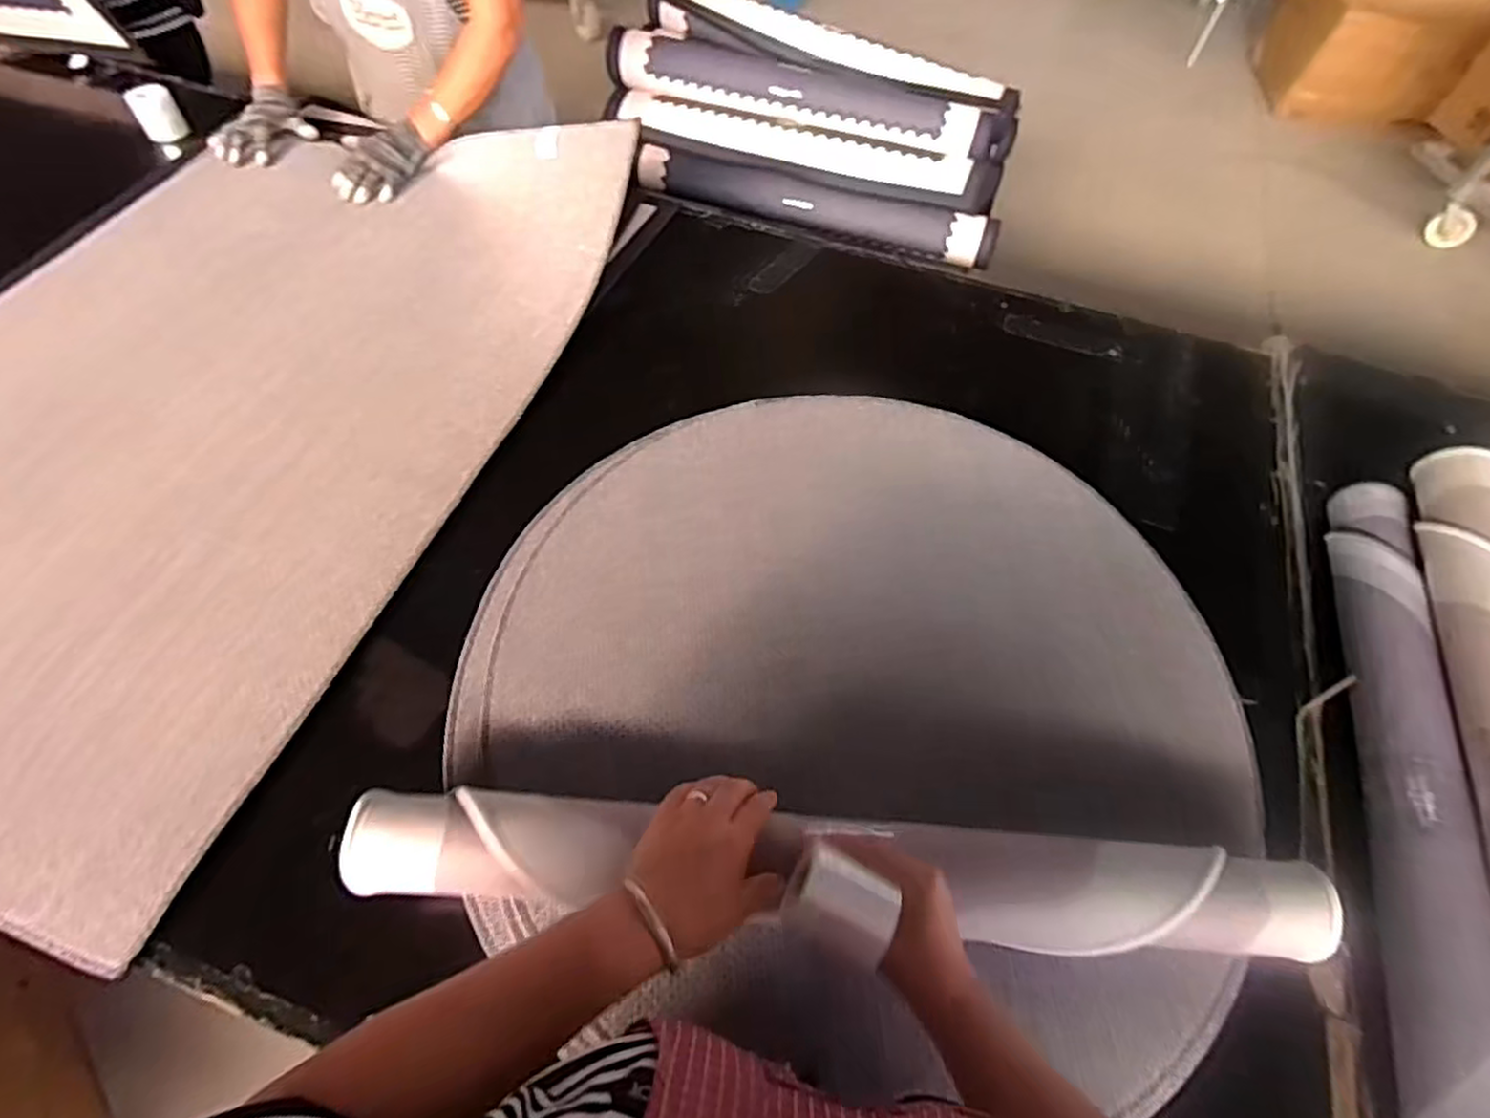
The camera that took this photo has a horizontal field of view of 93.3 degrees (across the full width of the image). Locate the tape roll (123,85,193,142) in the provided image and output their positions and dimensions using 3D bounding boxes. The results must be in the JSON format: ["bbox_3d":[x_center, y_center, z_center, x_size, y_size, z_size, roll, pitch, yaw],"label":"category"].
[{"bbox_3d":[-1.029,-0.780,1.235,0.071,0.072,0.064,-31,64,-20],"label":"tape roll"}]

